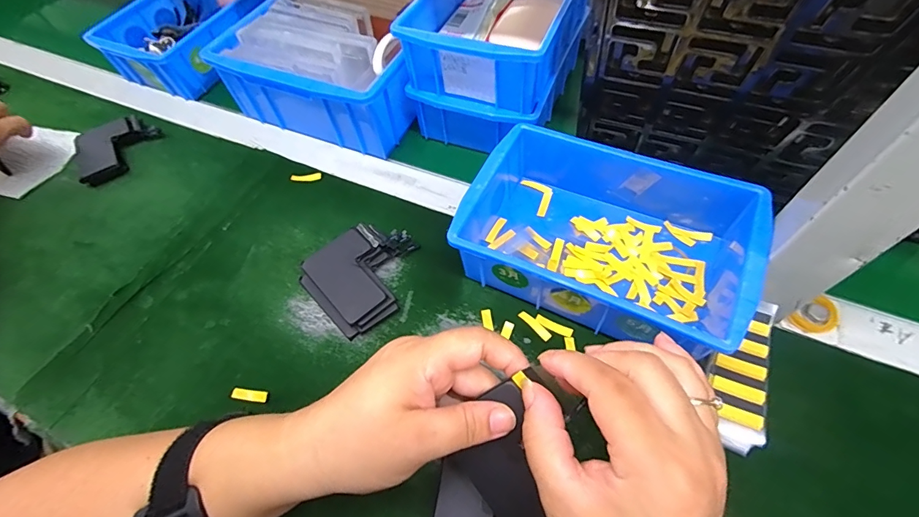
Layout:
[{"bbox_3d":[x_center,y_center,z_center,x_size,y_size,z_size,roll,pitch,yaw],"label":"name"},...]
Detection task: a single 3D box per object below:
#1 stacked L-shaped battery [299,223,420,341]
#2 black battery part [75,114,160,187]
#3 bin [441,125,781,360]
[{"bbox_3d":[-0.076,0.012,0.352,0.093,0.021,0.084,-40,62,-20],"label":"stacked L-shaped battery"},{"bbox_3d":[-0.372,-0.121,0.454,0.087,0.029,0.063,-40,63,-20],"label":"black battery part"},{"bbox_3d":[0.108,-0.014,0.325,0.196,0.070,0.131,22,61,18],"label":"bin"}]

